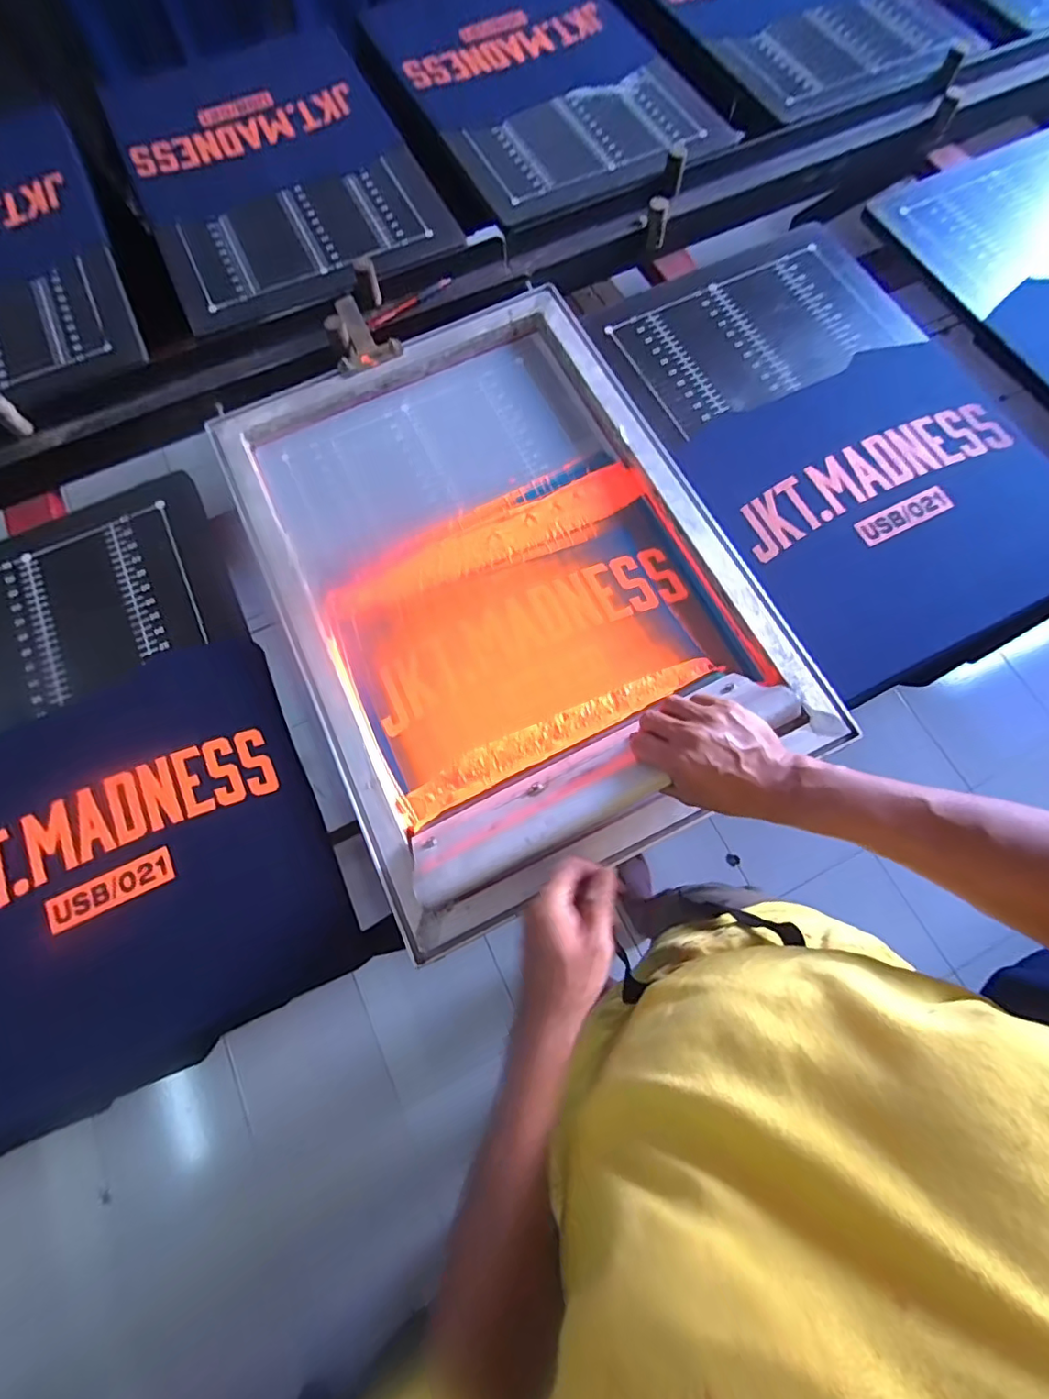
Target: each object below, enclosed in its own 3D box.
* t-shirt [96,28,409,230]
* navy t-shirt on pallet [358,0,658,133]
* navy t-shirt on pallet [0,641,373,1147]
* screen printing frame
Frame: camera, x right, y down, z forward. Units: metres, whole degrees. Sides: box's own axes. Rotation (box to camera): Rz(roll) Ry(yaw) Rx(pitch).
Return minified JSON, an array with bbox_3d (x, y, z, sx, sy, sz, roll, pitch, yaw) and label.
[{"bbox_3d":[-0.444,-0.934,0.901,0.403,0.036,0.416,-24,75,-7],"label":"t-shirt"},{"bbox_3d":[-0.024,-1.100,0.928,0.391,0.021,0.339,-24,75,-7],"label":"navy t-shirt on pallet"},{"bbox_3d":[-0.403,0.168,0.556,0.397,0.032,0.374,-26,75,-7],"label":"navy t-shirt on pallet"},{"bbox_3d":[-0.027,-0.141,0.605,0.457,0.049,0.631,-25,75,-6],"label":"screen printing frame"}]

